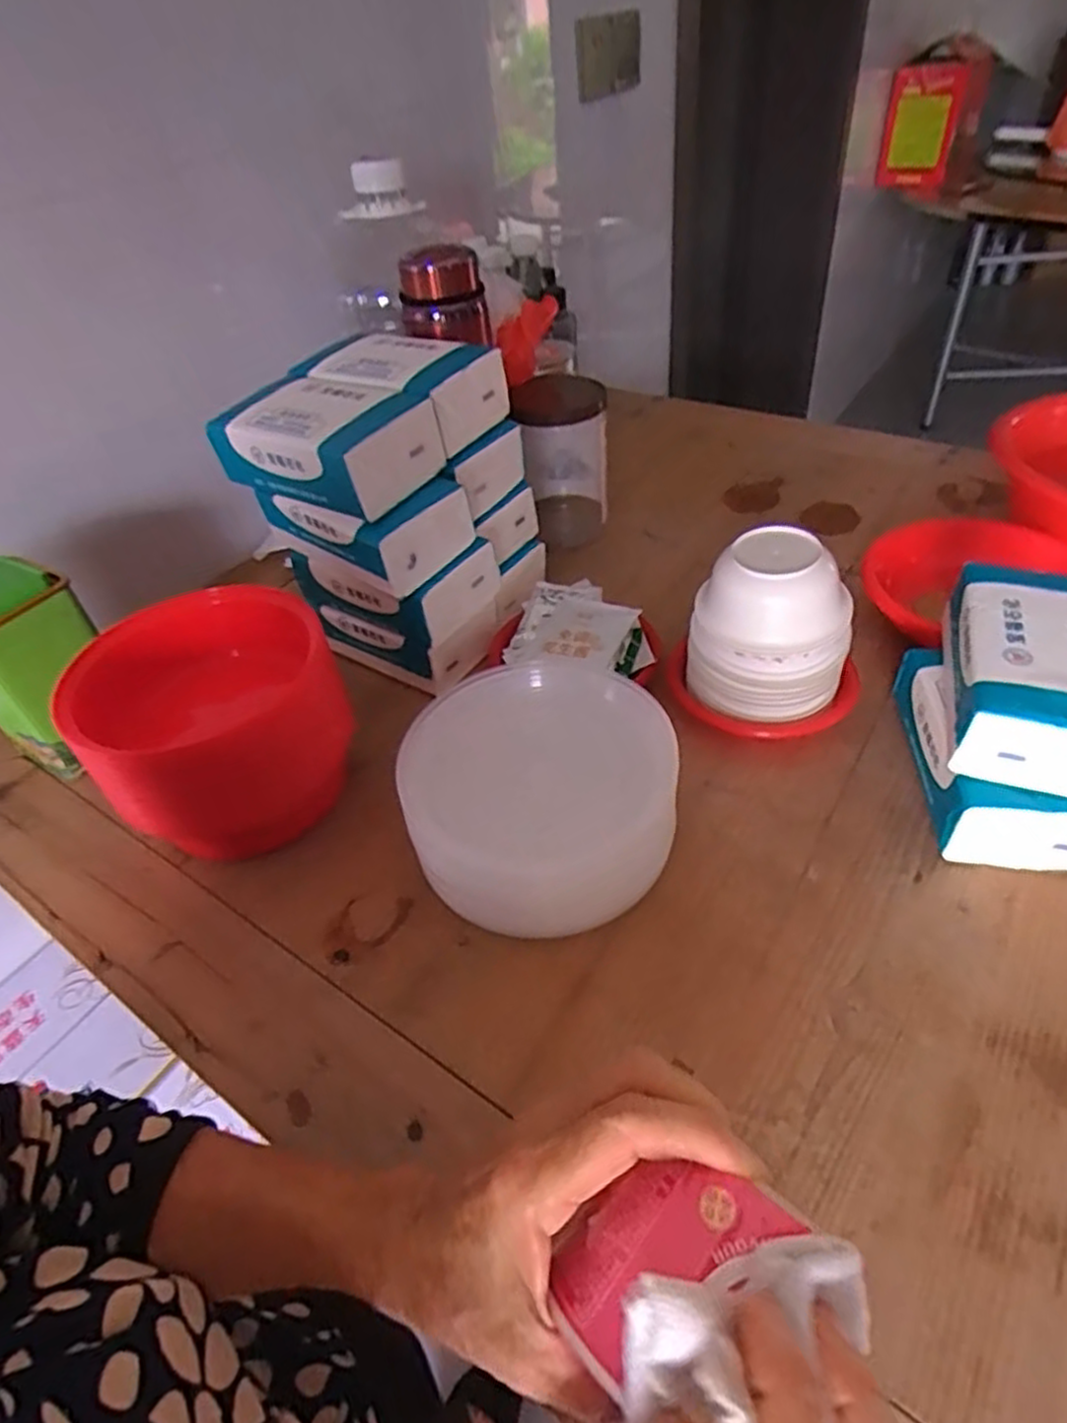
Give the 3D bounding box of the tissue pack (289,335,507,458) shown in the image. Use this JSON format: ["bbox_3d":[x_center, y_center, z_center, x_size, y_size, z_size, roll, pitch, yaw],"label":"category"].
[{"bbox_3d":[-0.114,-0.266,0.604,0.162,0.056,0.094,20,51,26],"label":"tissue pack"}]

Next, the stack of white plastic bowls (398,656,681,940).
[{"bbox_3d":[0.005,0.055,0.486,0.175,0.090,0.177,0,42,7],"label":"stack of white plastic bowls"}]

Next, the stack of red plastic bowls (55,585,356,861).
[{"bbox_3d":[-0.213,0.012,0.533,0.150,0.133,0.158,-15,42,-9],"label":"stack of red plastic bowls"}]

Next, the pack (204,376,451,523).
[{"bbox_3d":[-0.157,-0.203,0.552,0.156,0.058,0.093,21,51,27],"label":"pack"}]

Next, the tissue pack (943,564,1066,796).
[{"bbox_3d":[0.317,-0.029,0.471,0.096,0.058,0.161,10,47,19],"label":"tissue pack"}]

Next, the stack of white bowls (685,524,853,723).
[{"bbox_3d":[0.175,-0.055,0.546,0.101,0.138,0.081,-15,42,-10],"label":"stack of white bowls"}]

